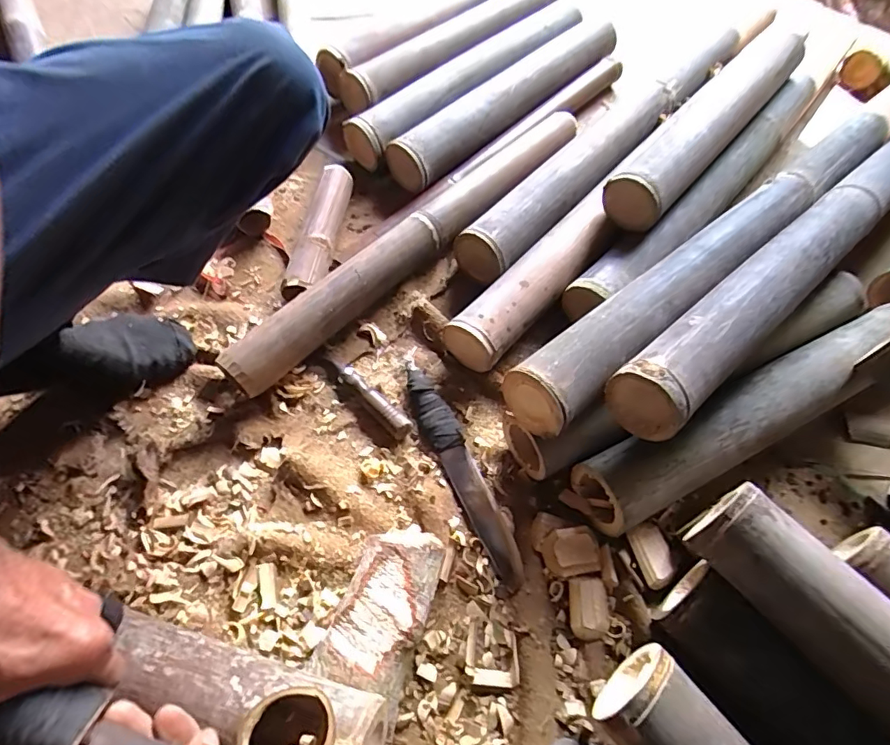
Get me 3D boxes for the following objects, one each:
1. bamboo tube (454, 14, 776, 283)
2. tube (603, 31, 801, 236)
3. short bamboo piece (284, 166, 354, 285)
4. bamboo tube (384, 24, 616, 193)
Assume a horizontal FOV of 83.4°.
[{"bbox_3d":[0.295,-0.393,0.817,0.102,0.071,0.774,40,65,18],"label":"bamboo tube"},{"bbox_3d":[0.402,-0.378,0.760,0.096,0.094,0.516,35,63,16],"label":"tube"},{"bbox_3d":[-0.174,-0.198,0.694,0.054,0.056,0.227,8,59,1],"label":"short bamboo piece"},{"bbox_3d":[0.118,-0.461,0.849,0.531,0.077,0.078,-37,68,-22],"label":"bamboo tube"}]

